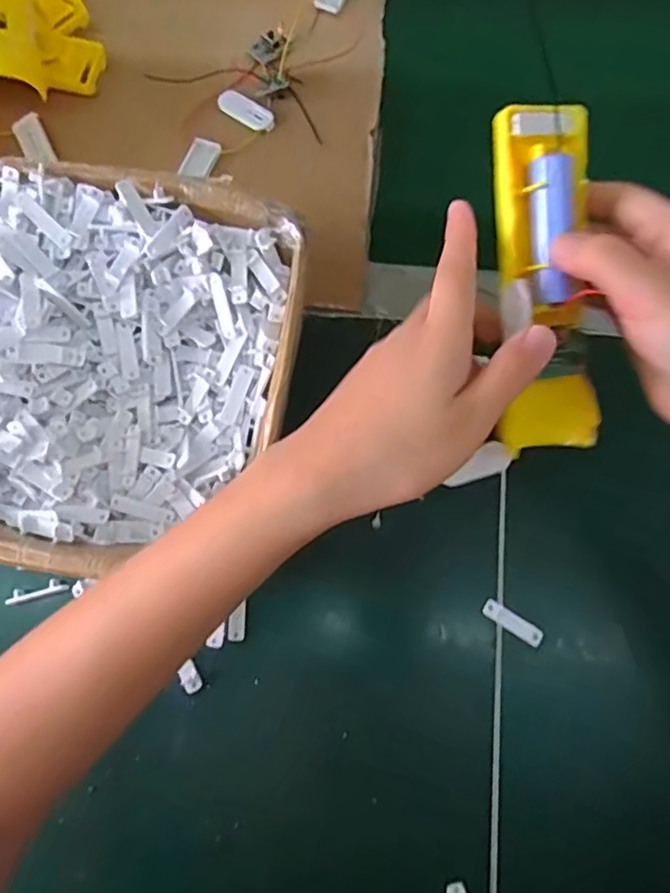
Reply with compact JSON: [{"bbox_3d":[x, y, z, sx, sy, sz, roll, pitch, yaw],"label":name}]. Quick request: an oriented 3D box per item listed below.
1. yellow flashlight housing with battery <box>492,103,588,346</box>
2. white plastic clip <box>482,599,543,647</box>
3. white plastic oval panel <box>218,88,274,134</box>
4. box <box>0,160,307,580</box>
[{"bbox_3d":[0.096,-0.106,0.285,0.042,0.016,0.100,0,96,1],"label":"yellow flashlight housing with battery"},{"bbox_3d":[0.107,0.106,0.369,0.037,0.005,0.011,33,79,9],"label":"white plastic clip"},{"bbox_3d":[-0.069,-0.258,0.468,0.048,0.004,0.022,37,80,10],"label":"white plastic oval panel"},{"bbox_3d":[-0.134,-0.040,0.373,0.198,0.083,0.227,14,77,5],"label":"box"}]

